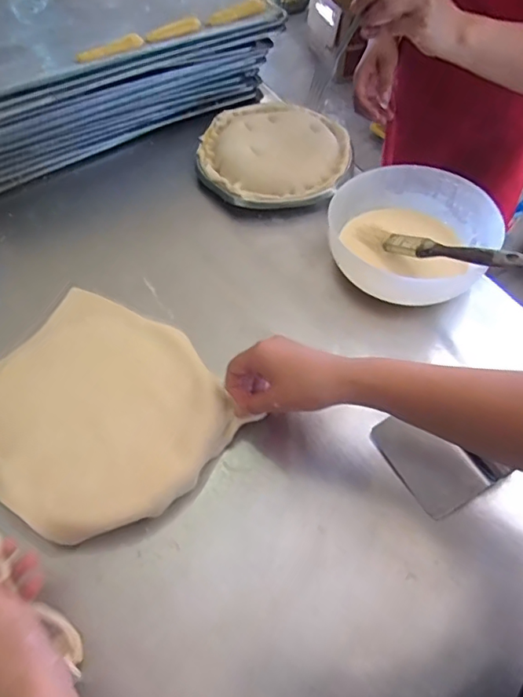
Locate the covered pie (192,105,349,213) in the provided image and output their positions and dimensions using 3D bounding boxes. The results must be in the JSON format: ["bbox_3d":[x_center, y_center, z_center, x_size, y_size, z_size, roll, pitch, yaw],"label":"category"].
[{"bbox_3d":[0.016,-0.258,0.695,0.193,0.029,0.181,1,56,-1],"label":"covered pie"}]

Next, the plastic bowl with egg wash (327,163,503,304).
[{"bbox_3d":[0.167,-0.121,0.588,0.167,0.072,0.170,1,56,-1],"label":"plastic bowl with egg wash"}]

